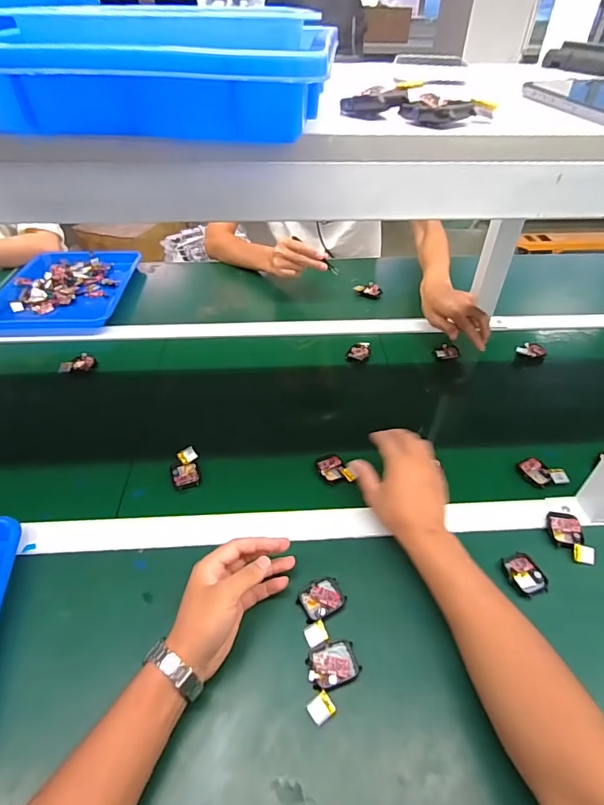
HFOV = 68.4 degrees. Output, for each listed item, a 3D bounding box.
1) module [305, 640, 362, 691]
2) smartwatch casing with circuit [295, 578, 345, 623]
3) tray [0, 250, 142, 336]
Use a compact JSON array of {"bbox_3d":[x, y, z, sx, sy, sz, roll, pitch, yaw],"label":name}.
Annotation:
[{"bbox_3d":[0.031,0.253,0.430,0.048,0.008,0.040,-9,43,-10],"label":"module"},{"bbox_3d":[0.021,0.211,0.479,0.048,0.007,0.039,-22,47,-23],"label":"smartwatch casing with circuit"},{"bbox_3d":[-0.519,-0.245,0.967,0.270,0.045,0.303,-2,43,-3],"label":"tray"}]

